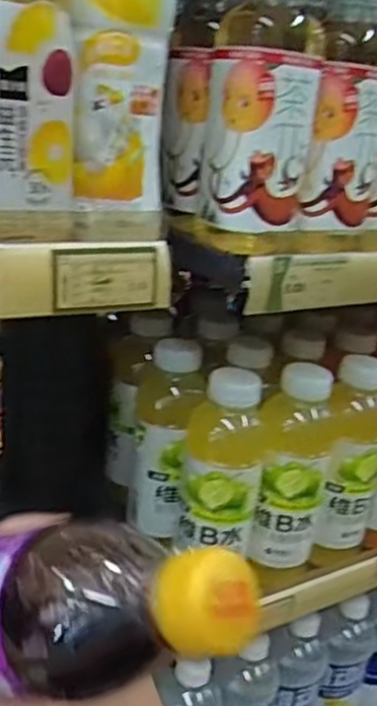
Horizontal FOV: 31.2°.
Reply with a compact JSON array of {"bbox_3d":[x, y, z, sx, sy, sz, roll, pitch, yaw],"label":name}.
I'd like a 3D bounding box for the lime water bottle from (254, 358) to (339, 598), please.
[{"bbox_3d":[0.089,0.109,0.579,0.059,0.204,0.064,12,21,13],"label":"lime water bottle"}]

